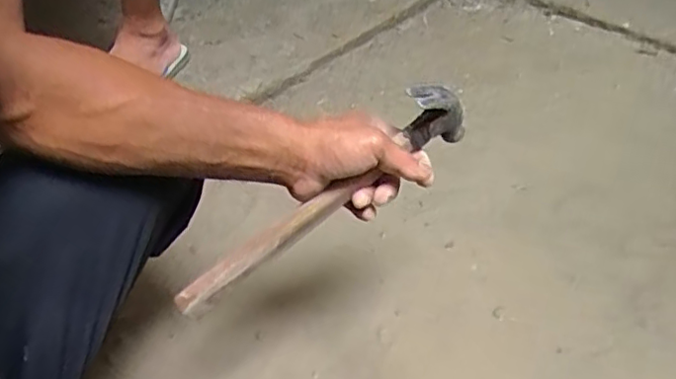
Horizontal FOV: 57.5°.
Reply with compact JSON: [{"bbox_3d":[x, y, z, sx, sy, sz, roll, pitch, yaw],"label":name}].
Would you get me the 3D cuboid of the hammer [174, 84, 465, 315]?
[{"bbox_3d":[-0.013,0.017,0.566,0.311,0.088,0.024,-37,46,-1],"label":"hammer"}]

